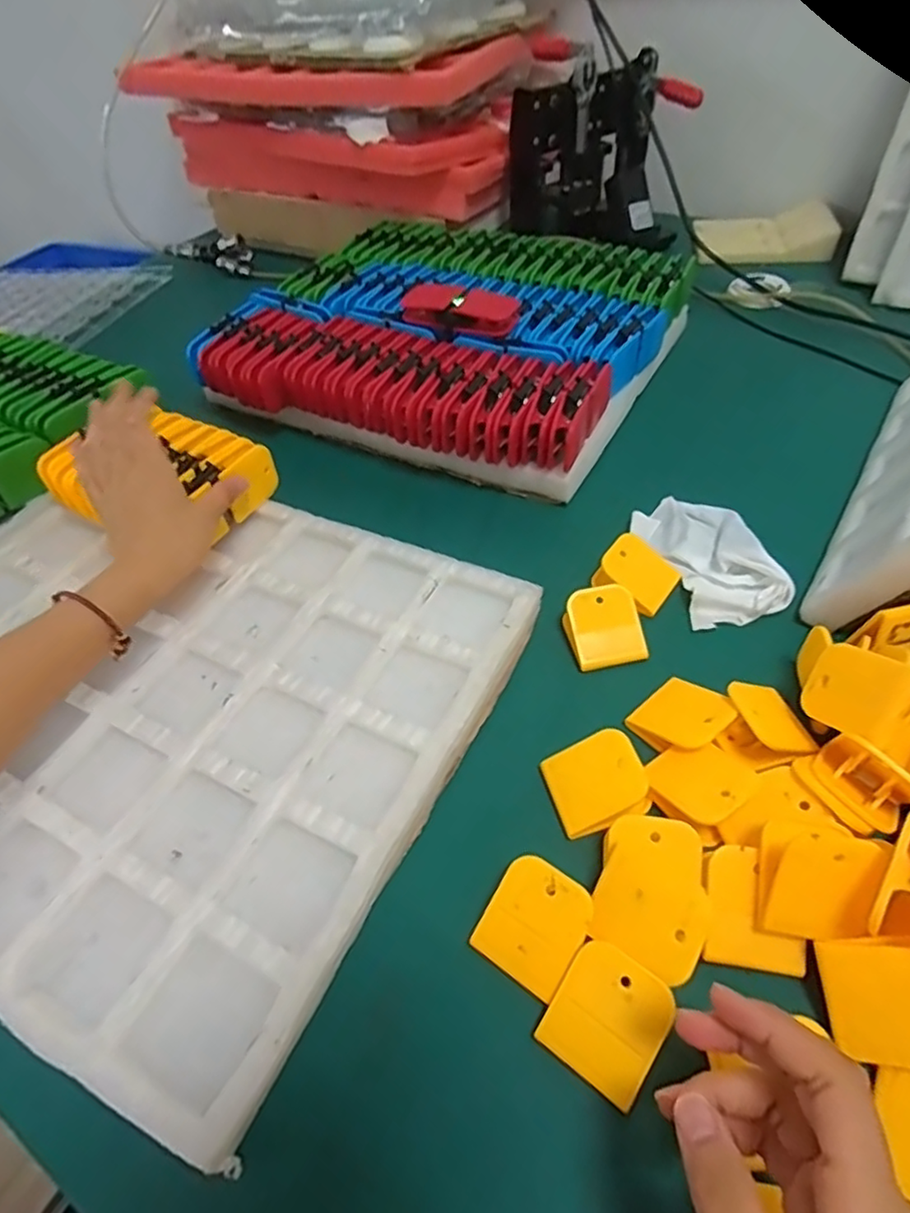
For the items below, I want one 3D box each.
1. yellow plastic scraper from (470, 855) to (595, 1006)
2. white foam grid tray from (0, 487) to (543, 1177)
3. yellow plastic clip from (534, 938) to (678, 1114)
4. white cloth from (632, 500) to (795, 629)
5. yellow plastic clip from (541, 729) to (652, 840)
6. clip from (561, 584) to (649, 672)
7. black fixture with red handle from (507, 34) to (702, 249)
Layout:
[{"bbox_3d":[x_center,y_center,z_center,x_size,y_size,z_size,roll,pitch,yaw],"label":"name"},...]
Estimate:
[{"bbox_3d":[0.040,0.159,0.318,0.048,0.005,0.055,28,84,29],"label":"yellow plastic scraper"},{"bbox_3d":[-0.210,0.046,0.436,0.440,0.028,0.351,19,54,22],"label":"white foam grid tray"},{"bbox_3d":[0.070,0.189,0.290,0.047,0.004,0.055,29,83,25],"label":"yellow plastic clip"},{"bbox_3d":[0.195,-0.042,0.491,0.076,0.021,0.128,-13,49,-4],"label":"white cloth"},{"bbox_3d":[0.081,0.101,0.366,0.051,0.021,0.049,-14,49,-6],"label":"yellow plastic clip"},{"bbox_3d":[0.102,0.014,0.443,0.052,0.023,0.051,-17,49,-8],"label":"clip"},{"bbox_3d":[0.178,-0.576,0.811,0.216,0.217,0.094,2,49,8],"label":"black fixture with red handle"}]

